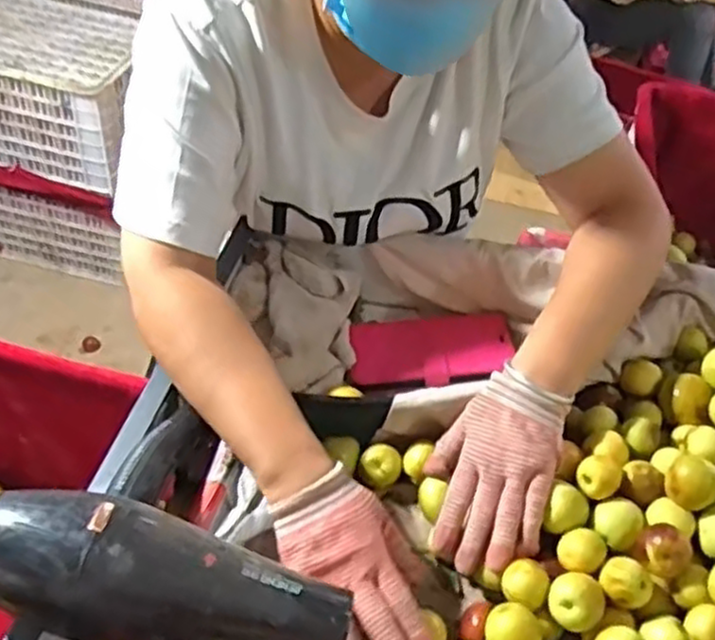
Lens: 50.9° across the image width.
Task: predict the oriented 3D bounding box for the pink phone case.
[{"bbox_3d":[0.077,0.032,0.776,0.166,0.020,0.097,-2,46,-9],"label":"pink phone case"}]

